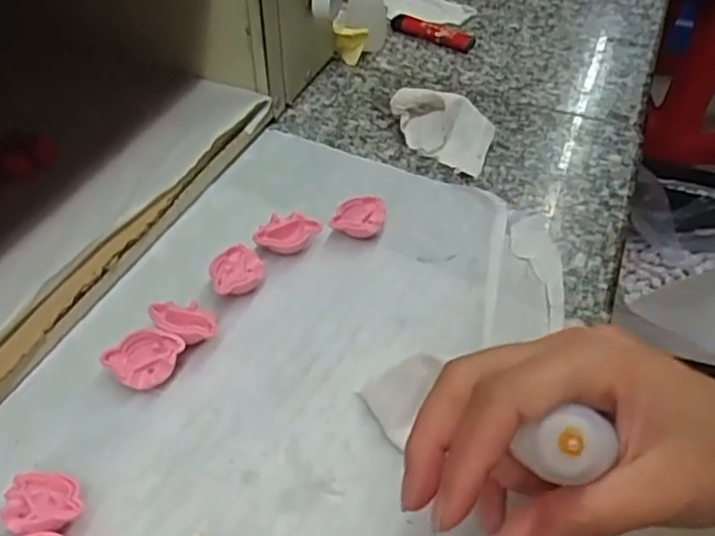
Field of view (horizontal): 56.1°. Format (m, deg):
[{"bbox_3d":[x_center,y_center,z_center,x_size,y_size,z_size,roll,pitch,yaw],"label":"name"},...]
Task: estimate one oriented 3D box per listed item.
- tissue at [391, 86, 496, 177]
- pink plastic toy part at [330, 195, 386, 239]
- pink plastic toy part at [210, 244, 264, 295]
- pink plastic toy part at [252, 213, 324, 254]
[{"bbox_3d":[0.054,-0.094,0.449,0.070,0.033,0.052,14,46,11],"label":"tissue"},{"bbox_3d":[0.000,-0.029,0.397,0.031,0.016,0.027,3,46,-4],"label":"pink plastic toy part"},{"bbox_3d":[-0.066,0.002,0.362,0.027,0.012,0.031,-8,47,-14],"label":"pink plastic toy part"},{"bbox_3d":[-0.040,-0.019,0.384,0.036,0.015,0.022,2,46,-5],"label":"pink plastic toy part"}]

